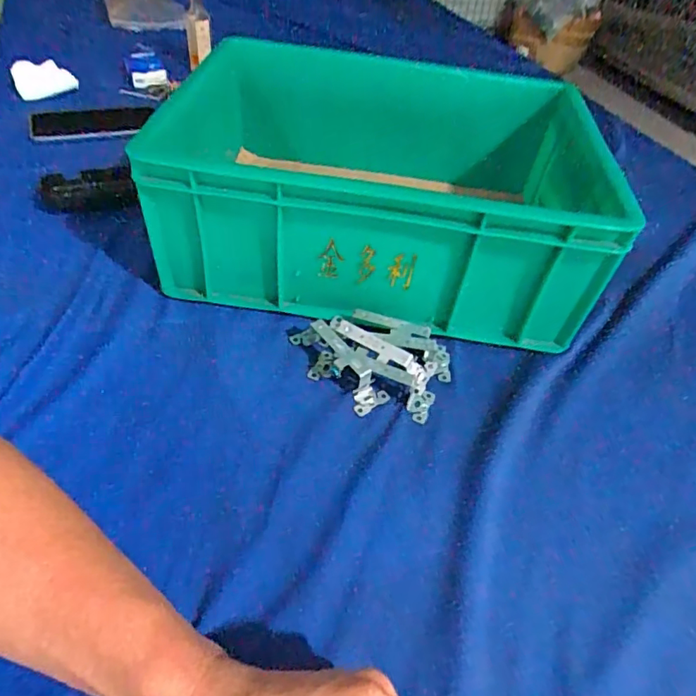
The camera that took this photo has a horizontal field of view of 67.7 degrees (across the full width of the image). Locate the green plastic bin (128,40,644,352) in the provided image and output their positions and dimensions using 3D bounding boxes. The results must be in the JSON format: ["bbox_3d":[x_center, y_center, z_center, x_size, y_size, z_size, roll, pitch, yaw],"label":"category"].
[{"bbox_3d":[0.041,-0.167,0.547,0.390,0.160,0.305,5,45,1],"label":"green plastic bin"}]

